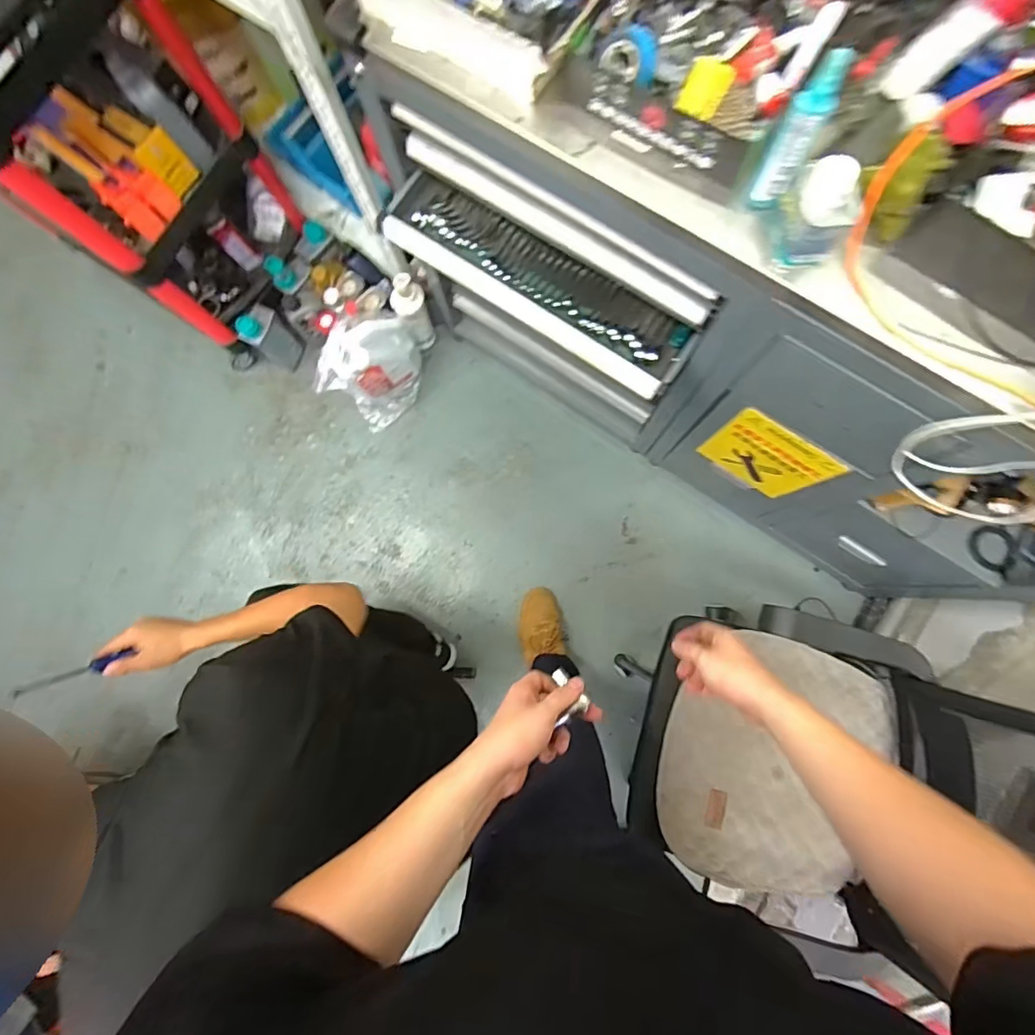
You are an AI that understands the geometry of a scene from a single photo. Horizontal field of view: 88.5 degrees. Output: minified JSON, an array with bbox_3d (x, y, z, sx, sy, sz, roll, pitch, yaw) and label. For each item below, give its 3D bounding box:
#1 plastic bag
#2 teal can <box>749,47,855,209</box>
[{"bbox_3d":[-0.387,-0.404,1.453,0.288,0.300,0.162,-40,83,-2],"label":"plastic bag"},{"bbox_3d":[0.295,-0.397,0.561,0.039,0.160,0.035,26,85,6],"label":"teal can"}]

